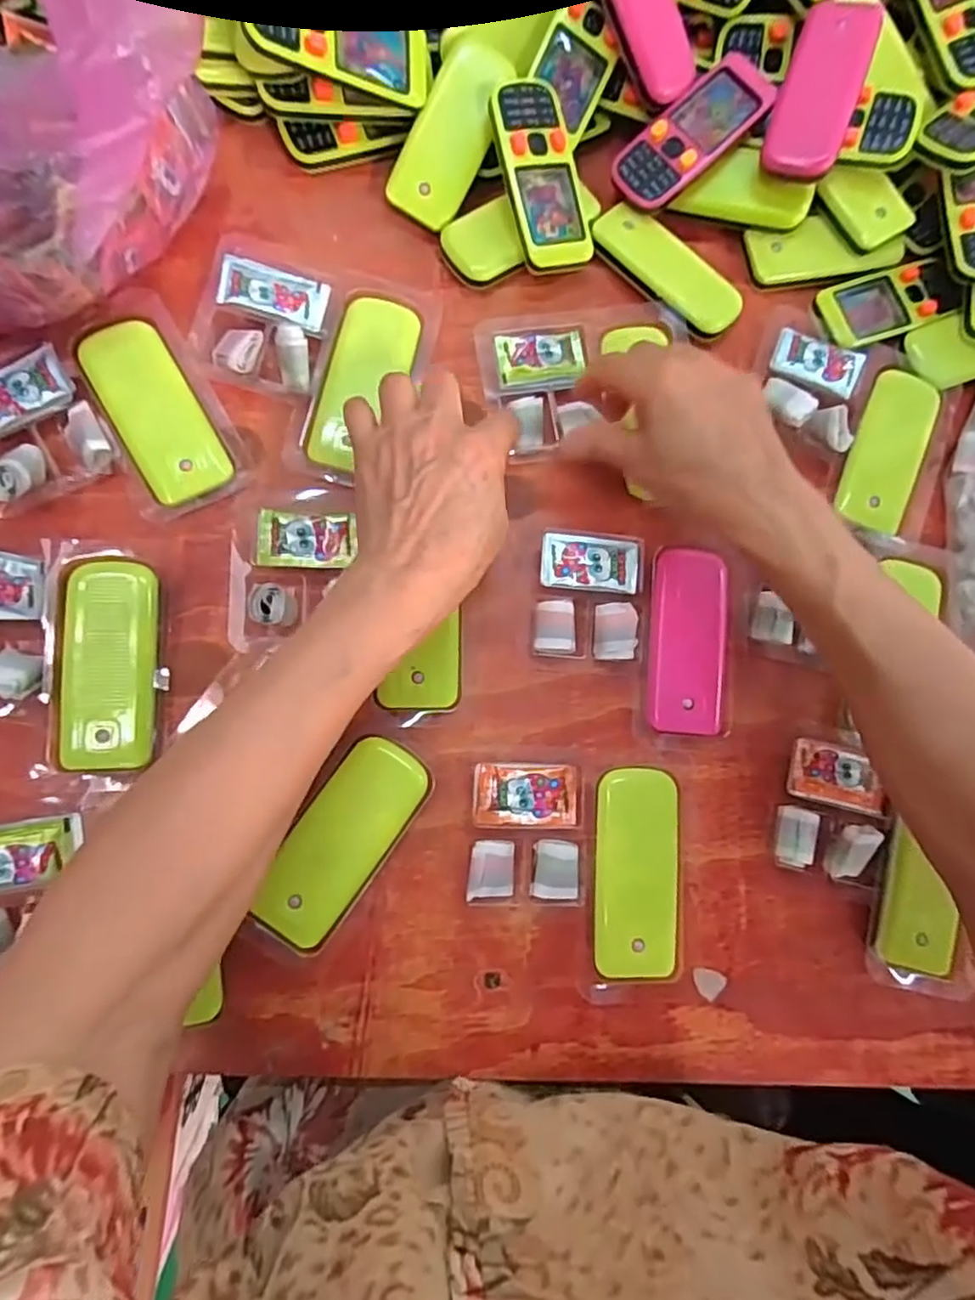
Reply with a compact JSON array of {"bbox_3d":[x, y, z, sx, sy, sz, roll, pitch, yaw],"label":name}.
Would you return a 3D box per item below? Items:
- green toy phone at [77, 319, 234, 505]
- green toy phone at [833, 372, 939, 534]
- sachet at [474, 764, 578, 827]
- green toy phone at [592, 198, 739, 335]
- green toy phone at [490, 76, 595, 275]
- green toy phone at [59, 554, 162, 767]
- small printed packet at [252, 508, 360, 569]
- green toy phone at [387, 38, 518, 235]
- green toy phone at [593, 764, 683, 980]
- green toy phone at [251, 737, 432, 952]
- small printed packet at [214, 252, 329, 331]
[{"bbox_3d":[-0.181,-0.131,0.353,0.043,0.011,0.101,-29,88,-10],"label":"green toy phone"},{"bbox_3d":[0.250,-0.123,0.404,0.041,0.014,0.104,21,81,-5],"label":"green toy phone"},{"bbox_3d":[0.020,0.076,0.344,0.054,0.016,0.032,3,83,-7],"label":"sachet"},{"bbox_3d":[0.113,-0.239,0.404,0.103,0.011,0.039,42,80,-1],"label":"green toy phone"},{"bbox_3d":[0.034,-0.284,0.388,0.051,0.015,0.102,-18,103,-9],"label":"green toy phone"},{"bbox_3d":[-0.194,0.008,0.334,0.047,0.021,0.104,0,84,-7],"label":"green toy phone"},{"bbox_3d":[-0.097,-0.059,0.347,0.051,0.006,0.029,2,95,-3],"label":"small printed packet"},{"bbox_3d":[-0.022,-0.314,0.391,0.043,0.009,0.107,25,94,-4],"label":"green toy phone"},{"bbox_3d":[0.079,0.116,0.342,0.046,0.012,0.104,4,83,-7],"label":"green toy phone"},{"bbox_3d":[-0.073,0.095,0.328,0.043,0.011,0.105,36,81,-2],"label":"green toy phone"},{"bbox_3d":[-0.120,-0.204,0.365,0.057,0.007,0.033,8,83,-6],"label":"small printed packet"}]

